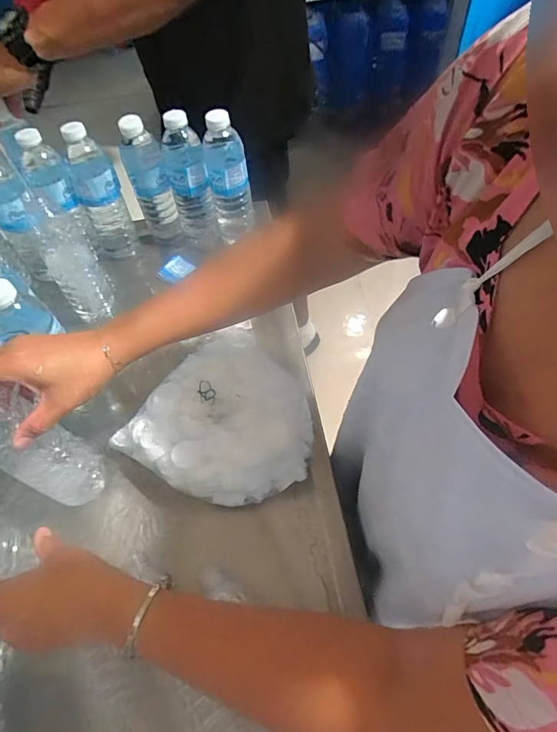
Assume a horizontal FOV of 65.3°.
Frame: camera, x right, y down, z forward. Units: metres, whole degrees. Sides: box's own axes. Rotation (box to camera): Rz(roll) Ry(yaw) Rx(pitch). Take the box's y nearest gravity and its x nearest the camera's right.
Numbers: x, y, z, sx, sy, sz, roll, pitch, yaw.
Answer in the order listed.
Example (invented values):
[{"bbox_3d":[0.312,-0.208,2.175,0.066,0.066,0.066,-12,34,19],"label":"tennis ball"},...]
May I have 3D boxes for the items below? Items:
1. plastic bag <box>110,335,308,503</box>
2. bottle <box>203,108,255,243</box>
[{"bbox_3d":[-0.055,0.062,0.520,0.197,0.082,0.197,29,63,21],"label":"plastic bag"},{"bbox_3d":[-0.073,-0.276,0.655,0.060,0.195,0.053,-8,56,-1],"label":"bottle"}]

